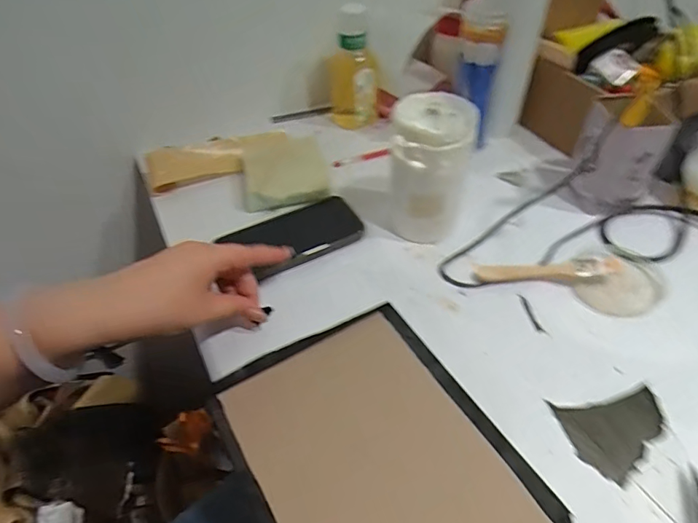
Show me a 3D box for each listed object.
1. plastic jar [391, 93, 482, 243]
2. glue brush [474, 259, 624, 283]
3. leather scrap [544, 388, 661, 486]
[{"bbox_3d":[0.085,-0.100,0.506,0.076,0.144,0.088,0,46,3],"label":"plastic jar"},{"bbox_3d":[0.200,0.010,0.471,0.138,0.009,0.019,-4,71,10],"label":"glue brush"},{"bbox_3d":[0.218,0.131,0.385,0.089,0.004,0.067,-27,51,-21],"label":"leather scrap"}]

